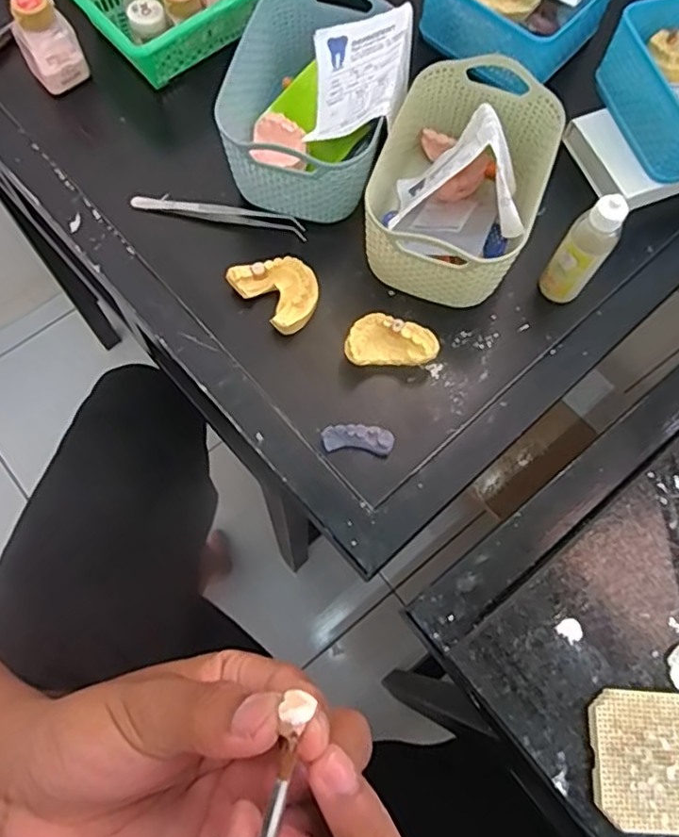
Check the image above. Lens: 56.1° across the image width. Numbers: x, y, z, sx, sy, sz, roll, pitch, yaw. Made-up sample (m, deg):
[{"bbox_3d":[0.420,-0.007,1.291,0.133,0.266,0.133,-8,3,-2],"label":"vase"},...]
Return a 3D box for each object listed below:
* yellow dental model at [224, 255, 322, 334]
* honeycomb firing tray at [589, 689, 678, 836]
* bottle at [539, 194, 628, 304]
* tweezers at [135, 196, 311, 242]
[{"bbox_3d":[-0.046,-0.100,0.496,0.049,0.029,0.067,-43,78,-15],"label":"yellow dental model"},{"bbox_3d":[0.166,0.180,0.335,0.064,0.015,0.067,3,71,0],"label":"honeycomb firing tray"},{"bbox_3d":[0.176,-0.120,0.463,0.032,0.100,0.024,38,74,10],"label":"bottle"},{"bbox_3d":[-0.099,-0.170,0.523,0.143,0.011,0.016,12,71,1],"label":"tweezers"}]

